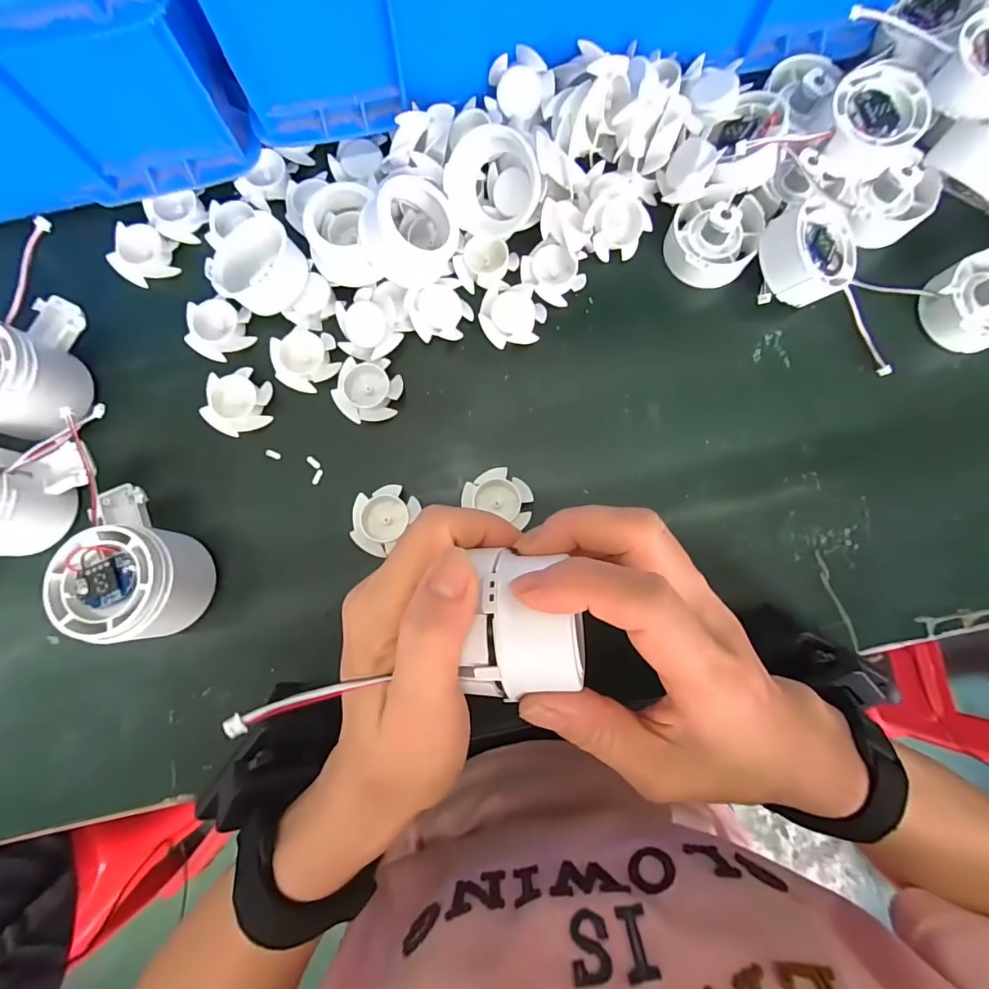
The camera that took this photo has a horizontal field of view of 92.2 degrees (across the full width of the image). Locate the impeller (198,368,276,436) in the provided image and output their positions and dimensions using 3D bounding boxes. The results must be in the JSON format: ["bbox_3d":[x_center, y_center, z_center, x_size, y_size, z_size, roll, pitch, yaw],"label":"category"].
[{"bbox_3d":[-0.157,-0.058,0.294,0.037,0.014,0.037,0,83,0],"label":"impeller"}]

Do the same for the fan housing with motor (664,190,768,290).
[{"bbox_3d":[0.137,-0.161,0.293,0.052,0.029,0.058,36,84,5],"label":"fan housing with motor"}]

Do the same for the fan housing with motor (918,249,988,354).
[{"bbox_3d":[0.297,-0.117,0.288,0.060,0.034,0.053,-23,83,-3],"label":"fan housing with motor"}]

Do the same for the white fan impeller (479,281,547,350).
[{"bbox_3d":[0.011,-0.116,0.301,0.040,0.010,0.041,-5,83,0],"label":"white fan impeller"}]

